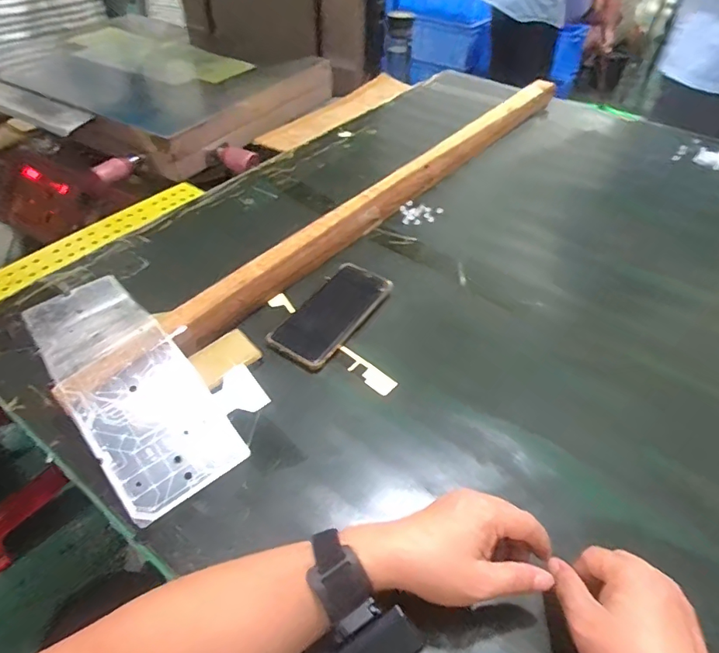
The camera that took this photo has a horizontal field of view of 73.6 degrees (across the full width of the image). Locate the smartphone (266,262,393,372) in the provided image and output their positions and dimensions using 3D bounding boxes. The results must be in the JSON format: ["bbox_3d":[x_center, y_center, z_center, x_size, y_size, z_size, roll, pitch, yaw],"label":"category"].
[{"bbox_3d":[-0.032,-0.016,0.579,0.073,0.016,0.169,25,51,22],"label":"smartphone"}]

